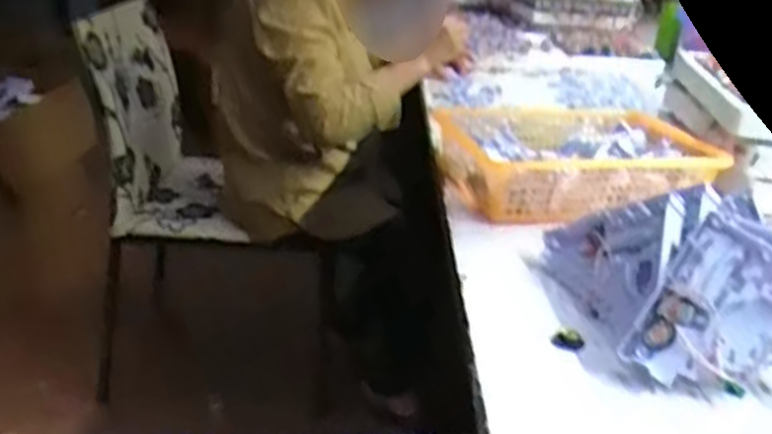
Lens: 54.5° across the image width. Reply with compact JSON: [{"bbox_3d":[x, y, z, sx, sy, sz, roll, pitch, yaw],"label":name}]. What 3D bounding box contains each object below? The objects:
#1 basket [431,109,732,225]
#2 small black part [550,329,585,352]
[{"bbox_3d":[0.238,-0.078,0.961,0.318,0.067,0.260,-1,25,-13],"label":"basket"},{"bbox_3d":[0.152,0.101,0.624,0.027,0.010,0.023,8,24,12],"label":"small black part"}]

